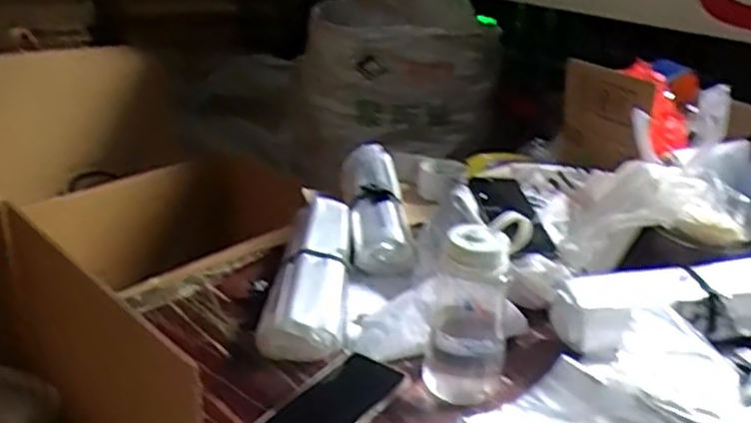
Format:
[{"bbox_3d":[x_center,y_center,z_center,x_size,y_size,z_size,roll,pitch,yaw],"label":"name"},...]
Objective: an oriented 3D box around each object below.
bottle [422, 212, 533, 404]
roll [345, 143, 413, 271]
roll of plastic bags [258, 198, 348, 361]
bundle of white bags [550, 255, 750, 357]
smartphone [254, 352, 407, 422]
[{"bbox_3d":[0.101,0.088,0.724,0.081,0.173,0.098,9,24,10],"label":"bottle"},{"bbox_3d":[-0.002,-0.017,1.038,0.084,0.064,0.315,2,24,-5],"label":"roll"},{"bbox_3d":[-0.078,0.068,0.878,0.091,0.061,0.312,4,24,-1],"label":"roll of plastic bags"},{"bbox_3d":[0.358,0.102,0.801,0.314,0.065,0.091,-6,25,-16],"label":"bundle of white bags"},{"bbox_3d":[-0.044,0.188,0.693,0.087,0.016,0.151,11,25,32],"label":"smartphone"}]

